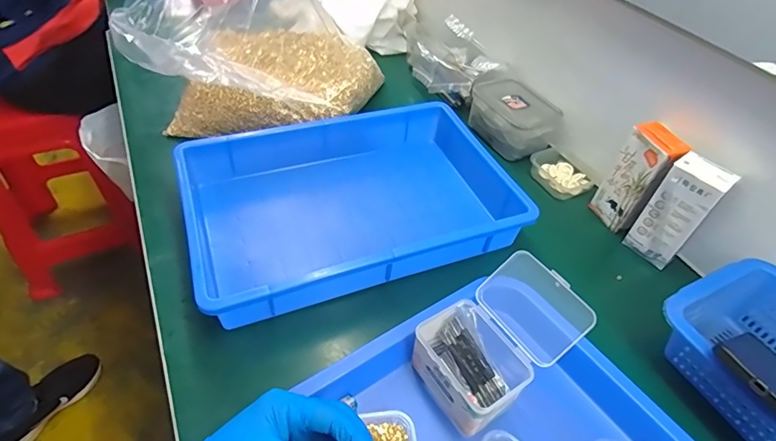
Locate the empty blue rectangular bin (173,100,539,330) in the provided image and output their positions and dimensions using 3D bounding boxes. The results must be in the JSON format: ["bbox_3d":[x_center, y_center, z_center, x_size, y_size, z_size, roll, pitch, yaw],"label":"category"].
[{"bbox_3d":[-0.043,-0.022,0.540,0.359,0.078,0.239,-14,50,-18],"label":"empty blue rectangular bin"}]

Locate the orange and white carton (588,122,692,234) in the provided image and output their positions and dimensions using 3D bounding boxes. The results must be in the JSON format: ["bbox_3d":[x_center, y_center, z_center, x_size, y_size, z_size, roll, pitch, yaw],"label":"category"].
[{"bbox_3d":[0.303,-0.047,0.542,0.033,0.130,0.063,-14,50,-18],"label":"orange and white carton"}]

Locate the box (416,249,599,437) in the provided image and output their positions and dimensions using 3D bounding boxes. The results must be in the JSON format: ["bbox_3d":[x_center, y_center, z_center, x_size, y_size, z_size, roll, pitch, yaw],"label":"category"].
[{"bbox_3d":[0.101,0.105,0.406,0.149,0.088,0.097,-25,54,-26],"label":"box"}]

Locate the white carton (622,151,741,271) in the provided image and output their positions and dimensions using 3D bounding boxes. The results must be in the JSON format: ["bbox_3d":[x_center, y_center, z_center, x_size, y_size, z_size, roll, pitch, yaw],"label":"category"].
[{"bbox_3d":[0.328,-0.008,0.509,0.033,0.131,0.055,-28,56,-28],"label":"white carton"}]

